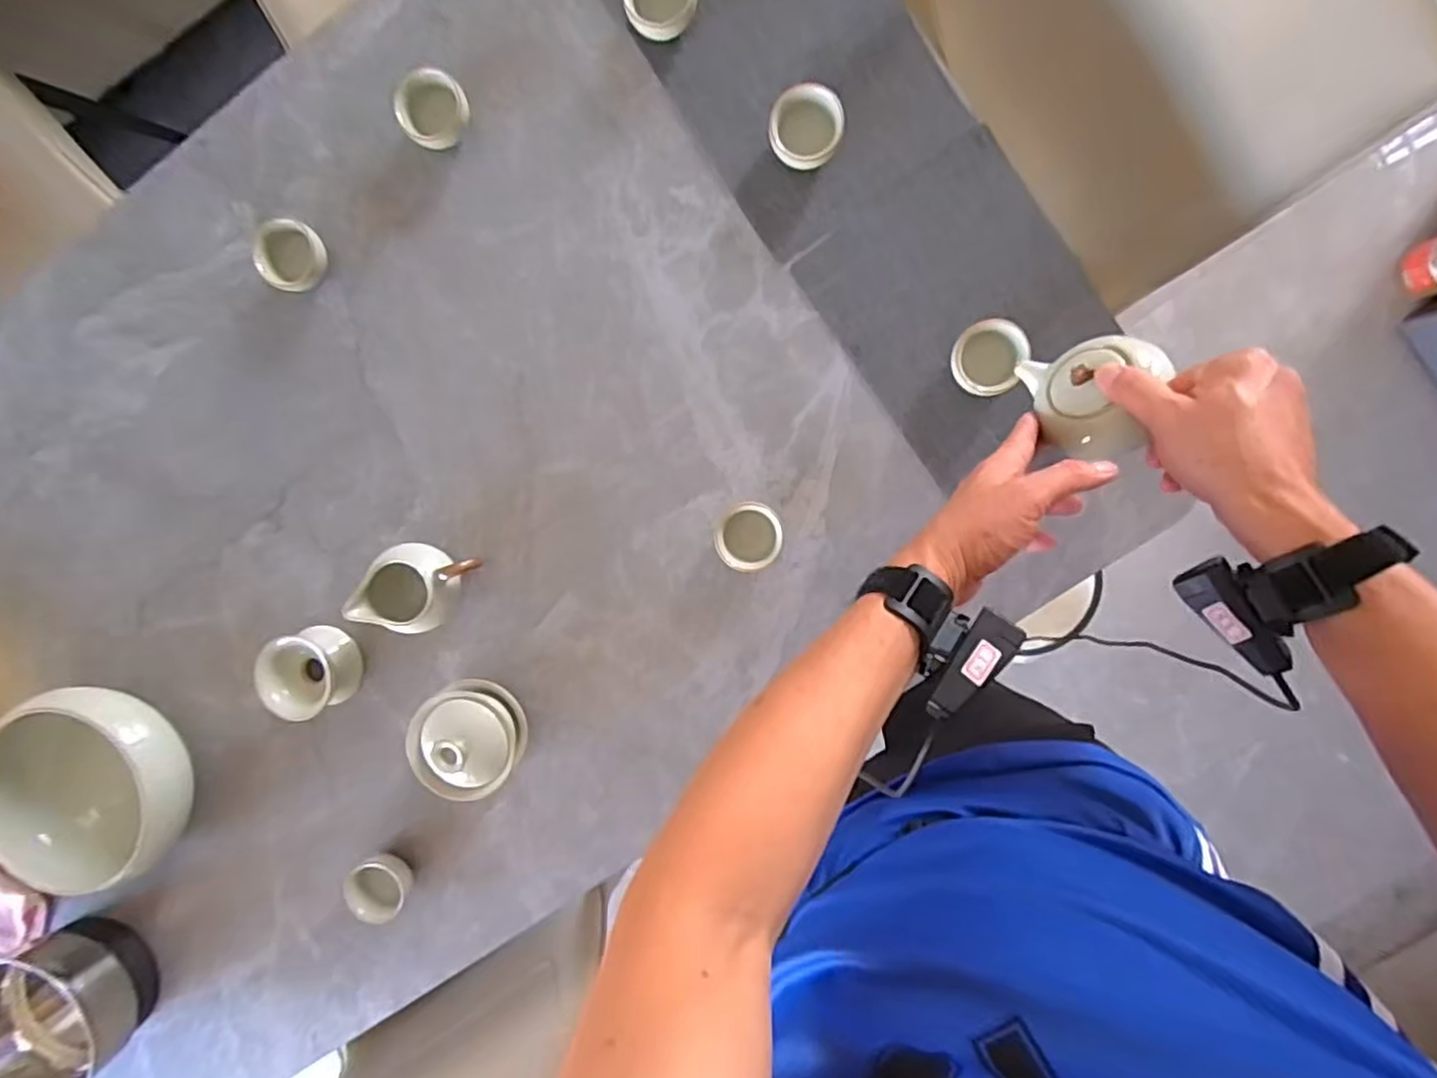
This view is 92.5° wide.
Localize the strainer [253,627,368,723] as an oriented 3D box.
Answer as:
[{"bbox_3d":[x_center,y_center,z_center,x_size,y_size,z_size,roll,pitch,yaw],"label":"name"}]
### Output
[{"bbox_3d":[-0.376,0.123,0.634,0.071,0.048,0.073,0,94,5],"label":"strainer"}]

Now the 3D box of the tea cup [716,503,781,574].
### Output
[{"bbox_3d":[0.027,-0.003,0.605,0.056,0.033,0.058,0,94,5],"label":"tea cup"}]

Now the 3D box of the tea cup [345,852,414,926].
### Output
[{"bbox_3d":[-0.318,0.327,0.651,0.056,0.029,0.057,0,94,5],"label":"tea cup"}]

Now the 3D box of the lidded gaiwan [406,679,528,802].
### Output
[{"bbox_3d":[-0.225,0.180,0.614,0.094,0.078,0.087,0,94,5],"label":"lidded gaiwan"}]

